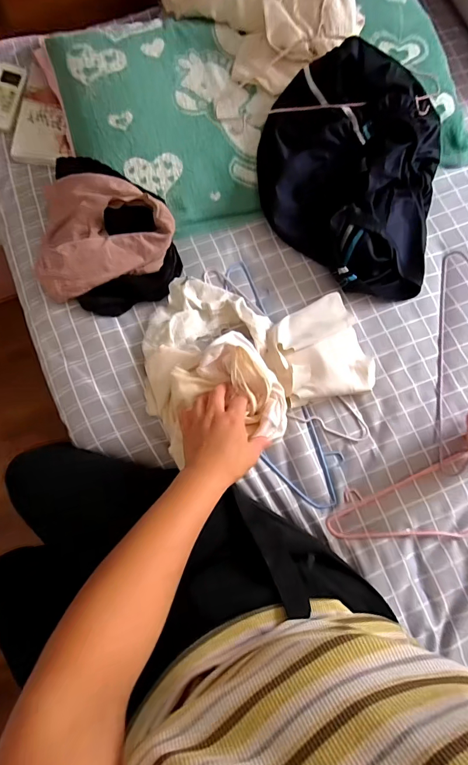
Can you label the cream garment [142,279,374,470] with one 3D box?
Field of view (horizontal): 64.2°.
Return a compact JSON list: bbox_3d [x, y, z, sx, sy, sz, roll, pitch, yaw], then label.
[{"bbox_3d":[0.032,-0.051,0.579,0.352,0.105,0.288,-13,80,-3],"label":"cream garment"}]

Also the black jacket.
[{"bbox_3d":[0.197,-0.345,0.621,0.323,0.127,0.337,15,80,2],"label":"black jacket"}]

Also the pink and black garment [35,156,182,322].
[{"bbox_3d":[-0.212,-0.241,0.625,0.239,0.073,0.235,13,80,1],"label":"pink and black garment"}]

